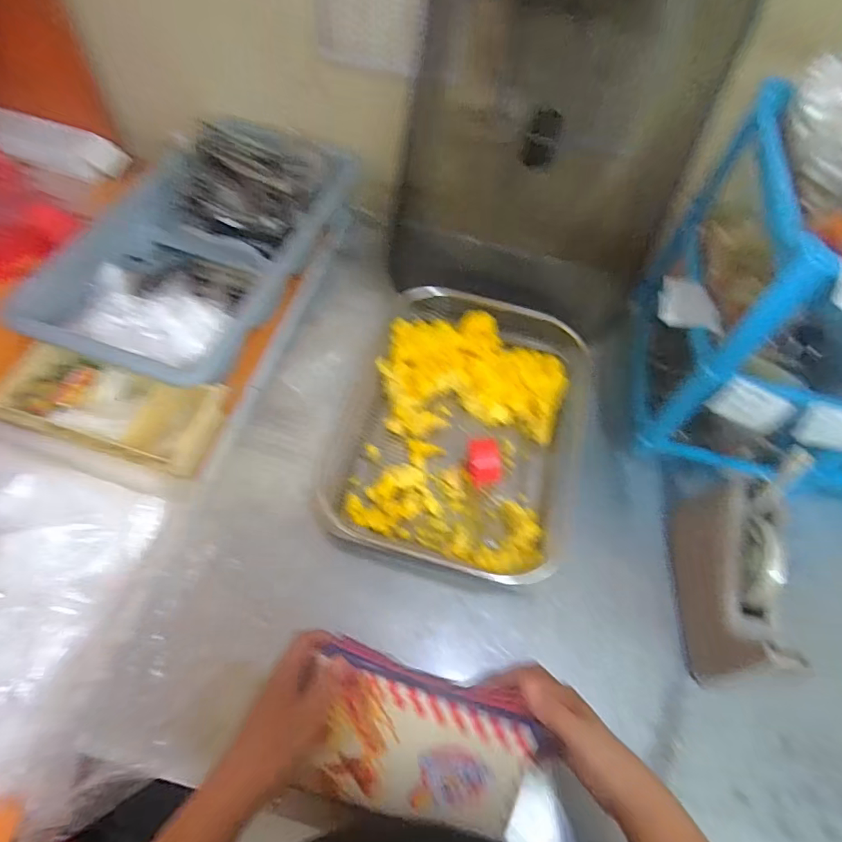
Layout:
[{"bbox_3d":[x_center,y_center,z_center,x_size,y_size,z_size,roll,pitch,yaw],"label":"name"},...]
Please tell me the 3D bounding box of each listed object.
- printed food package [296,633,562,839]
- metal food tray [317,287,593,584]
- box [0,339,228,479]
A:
[{"bbox_3d":[-0.001,0.256,0.391,0.180,0.052,0.113,15,64,6],"label":"printed food package"},{"bbox_3d":[0.059,0.001,0.608,0.287,0.049,0.353,16,59,4],"label":"metal food tray"},{"bbox_3d":[-0.363,-0.007,0.596,0.238,0.076,0.108,13,59,3],"label":"box"}]

